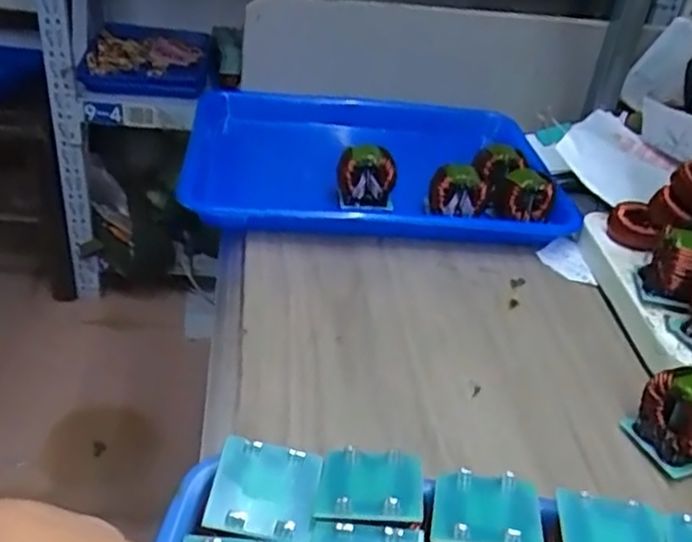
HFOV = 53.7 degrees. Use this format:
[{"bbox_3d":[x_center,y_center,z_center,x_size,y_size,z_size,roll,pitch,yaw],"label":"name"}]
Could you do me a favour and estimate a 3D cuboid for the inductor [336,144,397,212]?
[{"bbox_3d":[0.016,-0.075,0.575,0.048,0.057,0.022,15,34,12],"label":"inductor"}]

